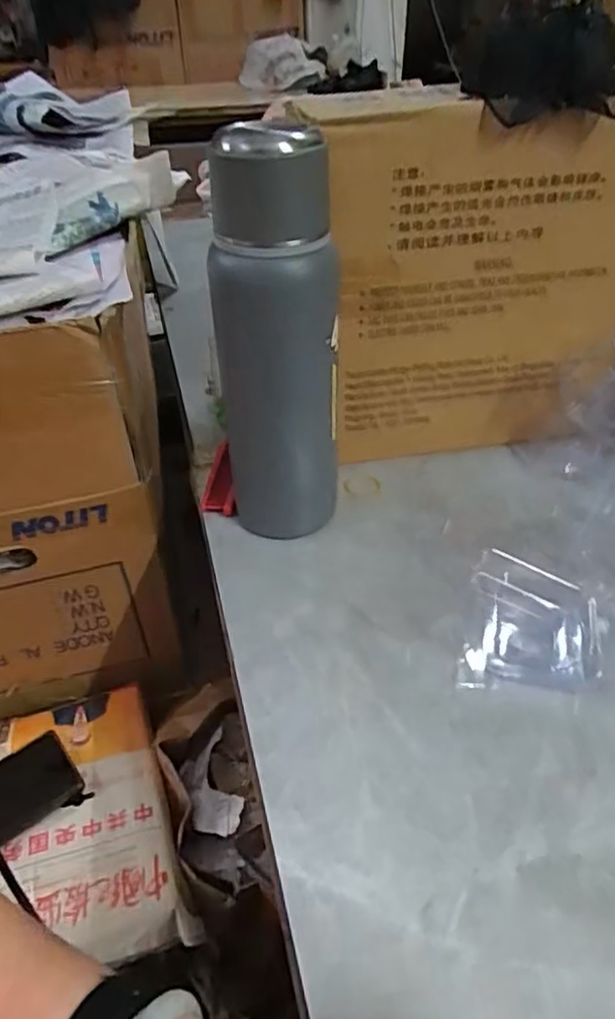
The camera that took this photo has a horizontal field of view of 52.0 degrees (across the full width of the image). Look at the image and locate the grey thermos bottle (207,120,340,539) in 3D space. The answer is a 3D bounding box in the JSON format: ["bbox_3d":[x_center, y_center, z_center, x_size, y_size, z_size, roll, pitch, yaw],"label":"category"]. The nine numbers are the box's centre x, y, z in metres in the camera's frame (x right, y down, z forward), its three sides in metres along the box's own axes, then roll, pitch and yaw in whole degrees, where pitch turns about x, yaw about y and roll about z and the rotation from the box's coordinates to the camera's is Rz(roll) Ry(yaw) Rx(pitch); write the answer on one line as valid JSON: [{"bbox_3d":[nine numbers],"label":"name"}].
[{"bbox_3d":[-0.021,-0.105,0.430,0.080,0.265,0.074,-5,40,-5],"label":"grey thermos bottle"}]

